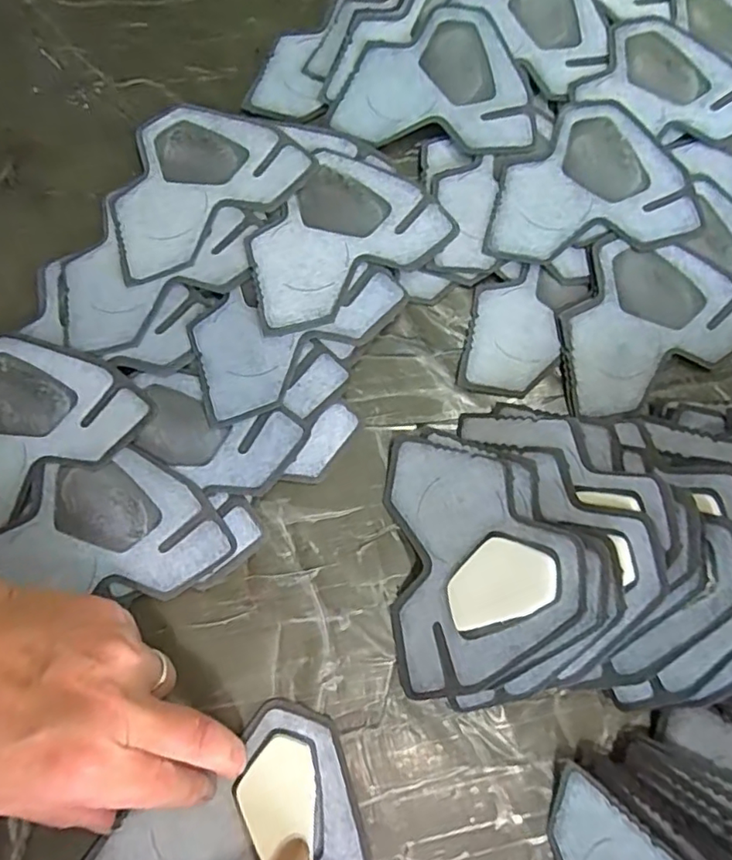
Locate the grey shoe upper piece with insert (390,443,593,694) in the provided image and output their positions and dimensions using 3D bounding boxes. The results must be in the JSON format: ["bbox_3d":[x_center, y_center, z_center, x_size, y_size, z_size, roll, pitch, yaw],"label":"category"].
[{"bbox_3d":[0.056,0.061,0.269,0.100,0.011,0.125,-16,67,31],"label":"grey shoe upper piece with insert"}]

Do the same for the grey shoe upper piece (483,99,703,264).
[{"bbox_3d":[0.134,-0.154,0.333,0.124,0.006,0.095,-5,78,-2],"label":"grey shoe upper piece"}]

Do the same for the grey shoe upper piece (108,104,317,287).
[{"bbox_3d":[-0.107,-0.151,0.327,0.125,0.006,0.093,-40,82,-9],"label":"grey shoe upper piece"}]

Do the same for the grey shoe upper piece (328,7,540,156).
[{"bbox_3d":[0.042,-0.220,0.343,0.120,0.007,0.098,-6,78,-2],"label":"grey shoe upper piece"}]

